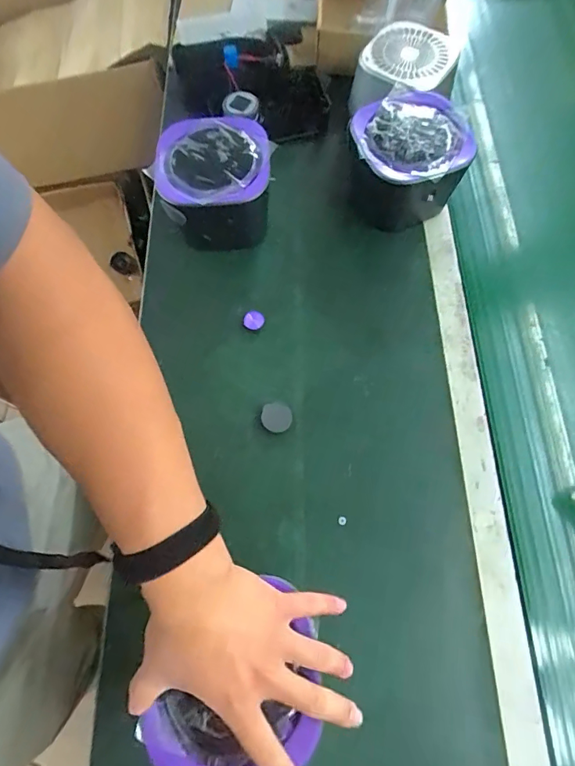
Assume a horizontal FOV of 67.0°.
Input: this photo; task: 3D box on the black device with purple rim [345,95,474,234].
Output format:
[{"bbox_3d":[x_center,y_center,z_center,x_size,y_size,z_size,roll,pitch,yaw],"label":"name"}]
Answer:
[{"bbox_3d":[0.151,-0.296,0.578,0.147,0.094,0.139,-1,69,2],"label":"black device with purple rim"}]

